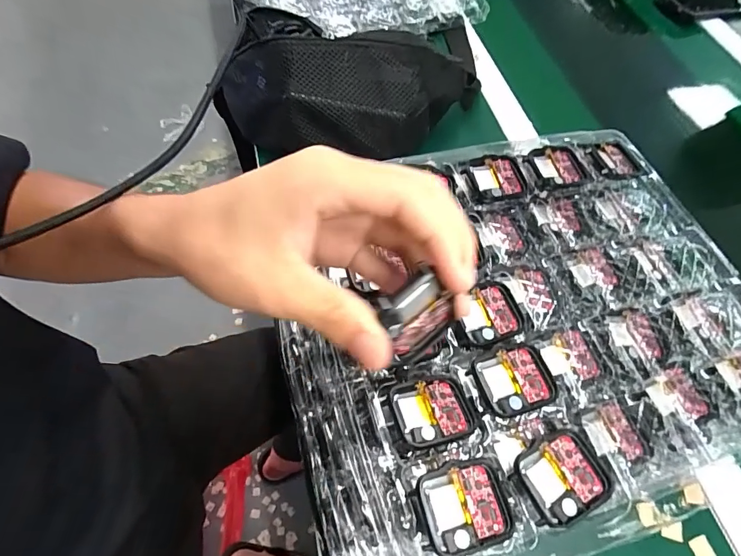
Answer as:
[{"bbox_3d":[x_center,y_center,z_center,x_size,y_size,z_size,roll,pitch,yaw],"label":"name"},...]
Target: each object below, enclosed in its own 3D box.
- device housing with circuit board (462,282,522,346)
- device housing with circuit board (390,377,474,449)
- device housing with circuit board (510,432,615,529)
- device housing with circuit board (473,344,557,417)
[{"bbox_3d":[0.076,0.023,0.266,0.042,0.007,0.036,-19,64,-15],"label":"device housing with circuit board"},{"bbox_3d":[0.035,0.072,0.232,0.042,0.010,0.035,-11,62,-11],"label":"device housing with circuit board"},{"bbox_3d":[0.098,0.102,0.216,0.046,0.005,0.037,-18,64,-15],"label":"device housing with circuit board"},{"bbox_3d":[0.083,0.058,0.241,0.041,0.004,0.036,-13,63,-12],"label":"device housing with circuit board"}]

